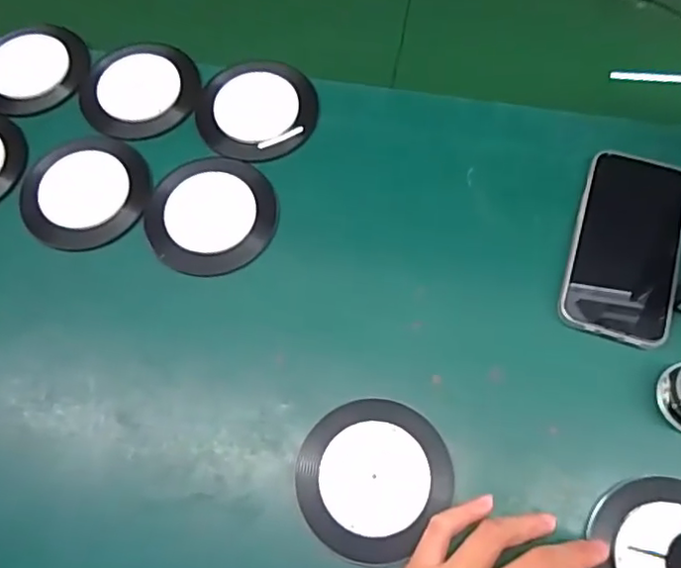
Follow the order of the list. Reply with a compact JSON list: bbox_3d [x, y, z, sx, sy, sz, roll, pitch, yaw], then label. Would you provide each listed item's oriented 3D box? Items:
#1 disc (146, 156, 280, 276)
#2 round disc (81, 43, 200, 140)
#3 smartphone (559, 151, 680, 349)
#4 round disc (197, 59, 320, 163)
[{"bbox_3d":[-0.102,-0.057,0.469,0.099,0.007,0.097,-1,66,2],"label":"disc"},{"bbox_3d":[-0.173,-0.165,0.516,0.094,0.015,0.087,-1,66,2],"label":"round disc"},{"bbox_3d":[0.210,-0.028,0.445,0.077,0.012,0.146,17,68,9],"label":"smartphone"},{"bbox_3d":[-0.071,-0.145,0.500,0.096,0.014,0.089,-1,66,2],"label":"round disc"}]

